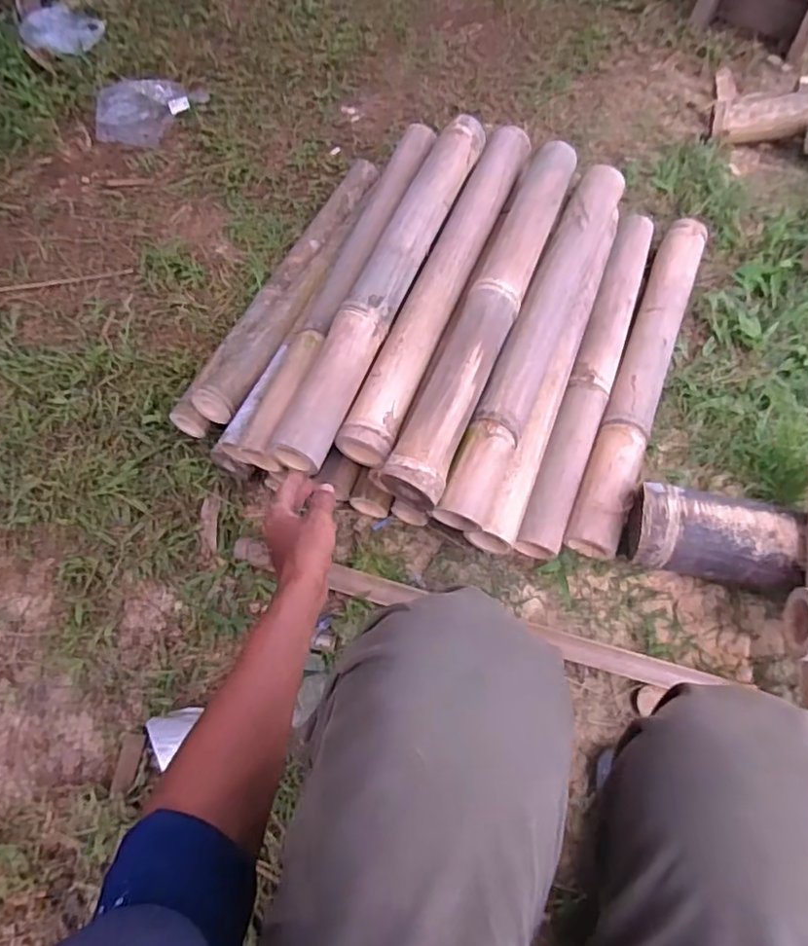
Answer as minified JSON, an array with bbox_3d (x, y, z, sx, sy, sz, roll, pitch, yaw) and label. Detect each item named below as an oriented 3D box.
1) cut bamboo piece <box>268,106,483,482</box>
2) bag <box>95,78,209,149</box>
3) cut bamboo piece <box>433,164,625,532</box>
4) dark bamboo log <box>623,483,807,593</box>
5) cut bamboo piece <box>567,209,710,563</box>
[{"bbox_3d":[-0.019,-0.267,0.787,0.072,0.051,0.589,19,67,10],"label":"cut bamboo piece"},{"bbox_3d":[-0.514,-0.745,1.212,0.224,0.048,0.153,-15,61,-6],"label":"bag"},{"bbox_3d":[0.187,-0.198,0.798,0.071,0.072,0.600,19,63,13],"label":"cut bamboo piece"},{"bbox_3d":[0.490,0.109,0.699,0.431,0.091,0.098,12,61,9],"label":"dark bamboo log"},{"bbox_3d":[0.355,-0.152,0.877,0.071,0.066,0.604,20,63,13],"label":"cut bamboo piece"}]

